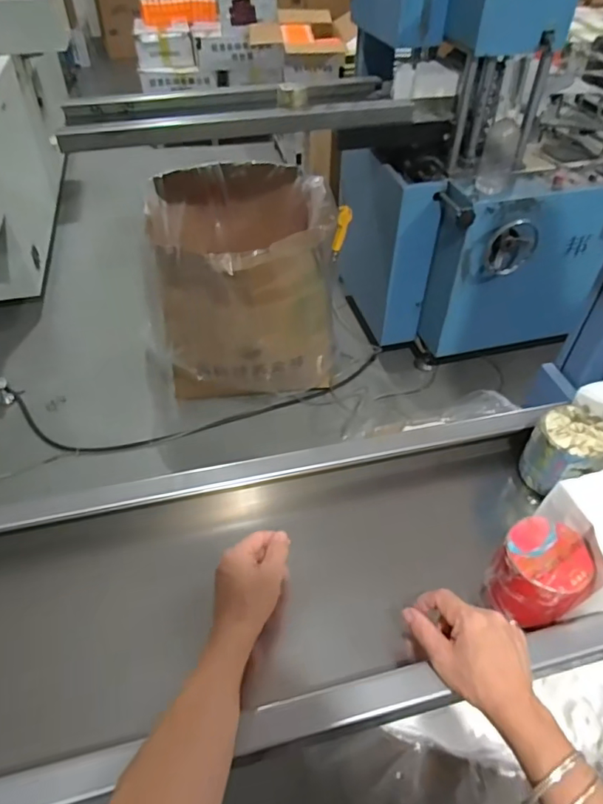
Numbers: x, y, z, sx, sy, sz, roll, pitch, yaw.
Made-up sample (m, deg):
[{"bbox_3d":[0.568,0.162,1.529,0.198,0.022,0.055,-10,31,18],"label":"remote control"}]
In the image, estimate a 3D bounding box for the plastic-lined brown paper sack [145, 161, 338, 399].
[{"bbox_3d":[-0.208,-0.448,1.906,0.611,0.556,0.646,-4,46,-5],"label":"plastic-lined brown paper sack"}]

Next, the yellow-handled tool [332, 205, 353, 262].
[{"bbox_3d":[0.129,-0.552,1.705,0.033,0.172,0.060,20,20,18],"label":"yellow-handled tool"}]

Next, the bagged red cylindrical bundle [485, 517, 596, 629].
[{"bbox_3d":[0.252,0.181,0.556,0.082,0.081,0.084,0,45,0],"label":"bagged red cylindrical bundle"}]

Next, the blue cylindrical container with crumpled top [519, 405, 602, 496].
[{"bbox_3d":[0.338,0.067,0.675,0.081,0.092,0.094,30,52,26],"label":"blue cylindrical container with crumpled top"}]

